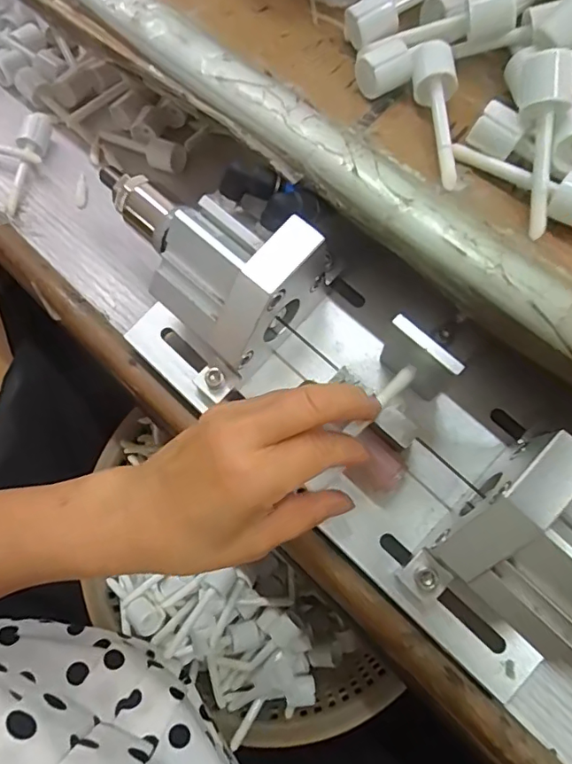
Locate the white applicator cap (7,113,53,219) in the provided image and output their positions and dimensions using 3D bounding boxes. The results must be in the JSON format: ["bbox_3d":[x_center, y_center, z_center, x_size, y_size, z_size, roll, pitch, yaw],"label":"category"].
[{"bbox_3d":[-0.184,-0.162,0.370,0.017,0.020,0.086,8,68,3],"label":"white applicator cap"}]

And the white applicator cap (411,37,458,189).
[{"bbox_3d":[0.074,-0.130,0.247,0.019,0.017,0.075,-1,68,-1],"label":"white applicator cap"}]

